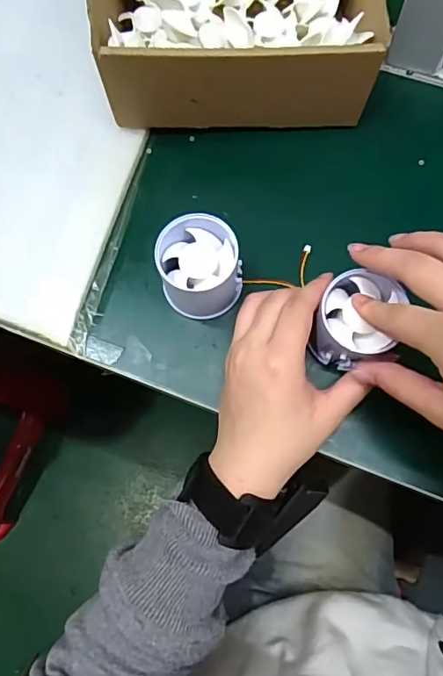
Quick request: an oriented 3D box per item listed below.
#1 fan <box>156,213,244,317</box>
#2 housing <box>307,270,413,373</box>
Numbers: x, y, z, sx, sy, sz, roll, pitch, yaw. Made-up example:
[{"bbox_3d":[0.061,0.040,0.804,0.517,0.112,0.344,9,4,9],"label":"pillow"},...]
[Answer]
[{"bbox_3d":[-0.014,-0.046,0.332,0.052,0.050,0.052,0,75,1],"label":"fan"},{"bbox_3d":[0.082,-0.008,0.313,0.046,0.046,0.053,8,76,4],"label":"housing"}]

